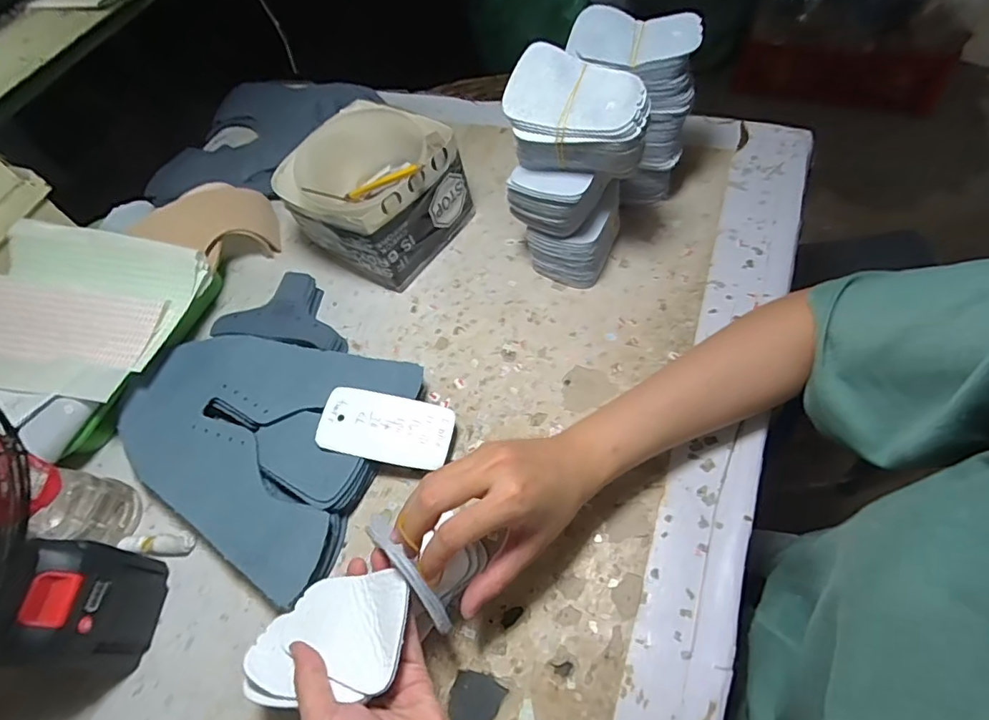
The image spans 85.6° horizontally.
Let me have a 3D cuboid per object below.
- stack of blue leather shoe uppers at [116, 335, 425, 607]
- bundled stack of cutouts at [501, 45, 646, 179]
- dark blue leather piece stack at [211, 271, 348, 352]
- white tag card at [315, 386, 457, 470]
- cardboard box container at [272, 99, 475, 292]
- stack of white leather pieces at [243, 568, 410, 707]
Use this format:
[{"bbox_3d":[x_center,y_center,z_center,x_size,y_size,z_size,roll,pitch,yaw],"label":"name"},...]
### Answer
[{"bbox_3d":[-0.212,0.059,0.445,0.246,0.022,0.192,17,65,11],"label":"stack of blue leather shoe uppers"},{"bbox_3d":[0.065,-0.186,0.408,0.105,0.063,0.073,10,77,13],"label":"bundled stack of cutouts"},{"bbox_3d":[-0.198,-0.045,0.527,0.129,0.032,0.082,7,61,15],"label":"dark blue leather piece stack"},{"bbox_3d":[-0.086,0.054,0.426,0.103,0.004,0.052,11,71,2],"label":"white tag card"},{"bbox_3d":[-0.127,-0.172,0.533,0.166,0.089,0.139,24,67,23],"label":"cardboard box container"},{"bbox_3d":[-0.097,0.159,0.315,0.106,0.014,0.068,-16,37,20],"label":"stack of white leather pieces"}]

